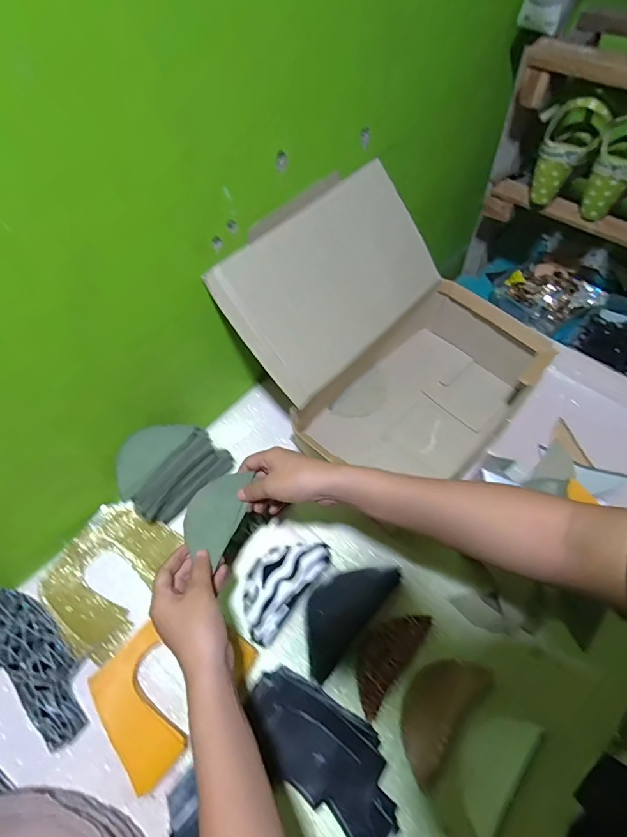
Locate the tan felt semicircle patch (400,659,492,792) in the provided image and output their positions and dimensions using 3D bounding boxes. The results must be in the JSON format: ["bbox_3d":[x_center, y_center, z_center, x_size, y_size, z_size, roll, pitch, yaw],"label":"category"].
[{"bbox_3d":[0.128,0.302,0.440,0.060,0.008,0.120,33,65,21],"label":"tan felt semicircle patch"}]

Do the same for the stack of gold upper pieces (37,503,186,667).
[{"bbox_3d":[-0.262,0.196,0.536,0.128,0.027,0.159,21,61,15],"label":"stack of gold upper pieces"}]

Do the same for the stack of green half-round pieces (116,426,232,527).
[{"bbox_3d":[-0.185,0.064,0.562,0.135,0.098,0.070,-40,64,-21],"label":"stack of green half-round pieces"}]

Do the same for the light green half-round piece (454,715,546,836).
[{"bbox_3d":[0.175,0.340,0.418,0.059,0.008,0.107,35,65,22],"label":"light green half-round piece"}]

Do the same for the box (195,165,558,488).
[{"bbox_3d":[0.104,-0.095,0.571,0.340,0.262,0.336,37,66,23],"label":"box"}]

